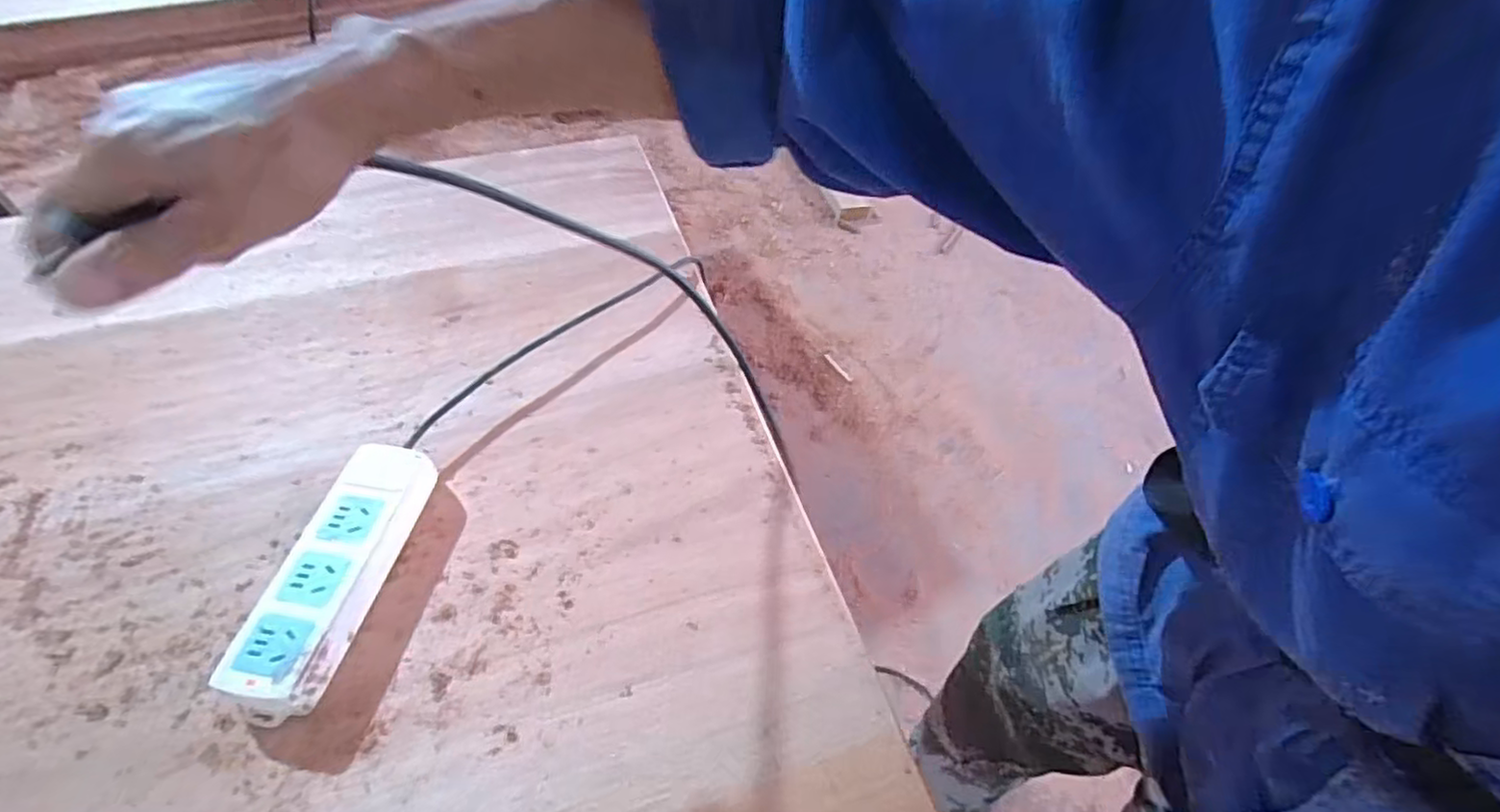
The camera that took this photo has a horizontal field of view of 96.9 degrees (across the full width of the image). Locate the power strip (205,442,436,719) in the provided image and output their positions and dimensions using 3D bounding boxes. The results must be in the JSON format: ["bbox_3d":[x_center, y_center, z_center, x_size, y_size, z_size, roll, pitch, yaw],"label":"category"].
[{"bbox_3d":[-0.262,0.107,0.428,0.058,0.035,0.171,12,53,3],"label":"power strip"}]

